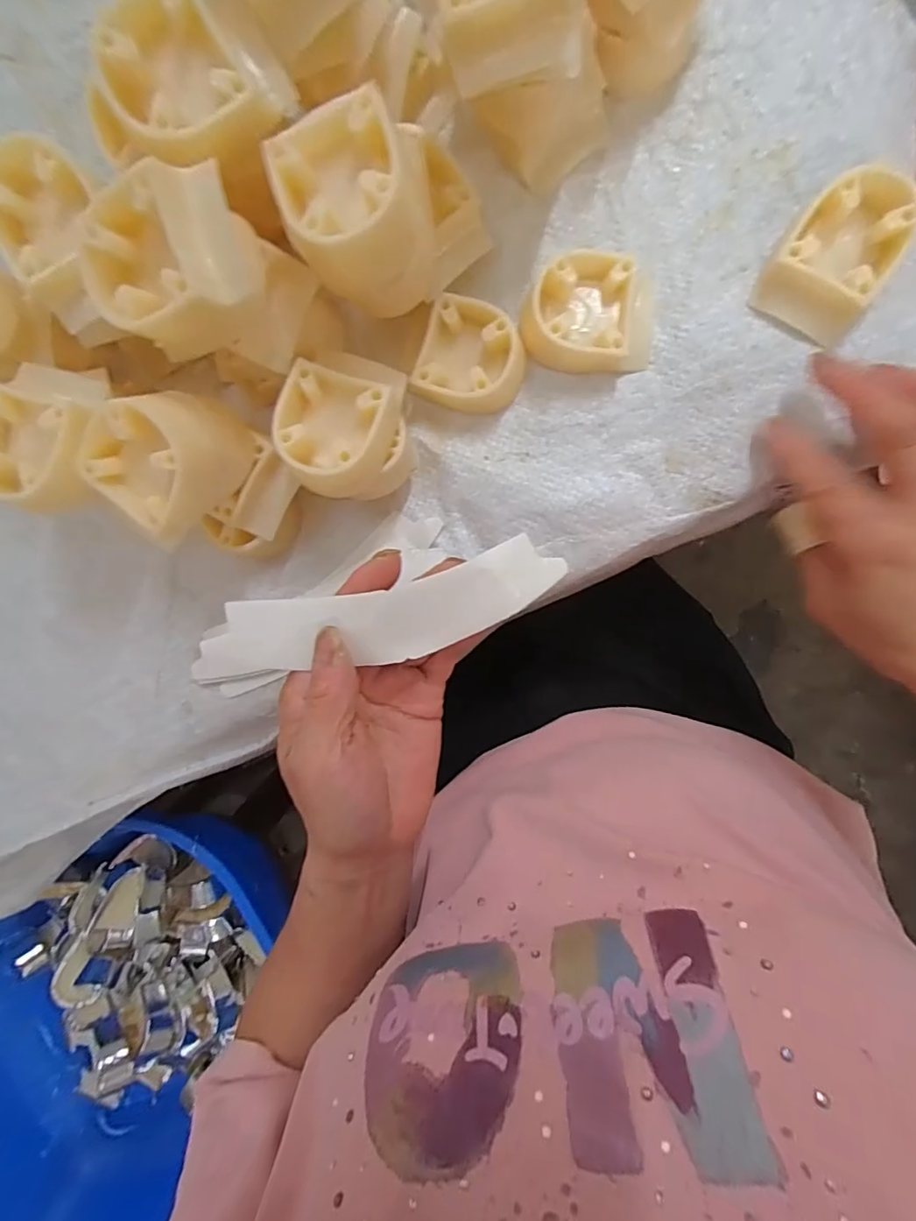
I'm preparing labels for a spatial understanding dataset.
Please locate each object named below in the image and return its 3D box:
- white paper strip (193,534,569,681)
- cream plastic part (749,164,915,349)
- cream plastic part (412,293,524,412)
[{"bbox_3d":[-0.032,0.003,0.218,0.154,0.023,0.036,-13,93,0],"label":"white paper strip"},{"bbox_3d":[0.169,-0.158,0.234,0.046,0.022,0.058,34,99,4],"label":"cream plastic part"},{"bbox_3d":[0.007,-0.124,0.260,0.050,0.020,0.049,21,98,5],"label":"cream plastic part"}]

